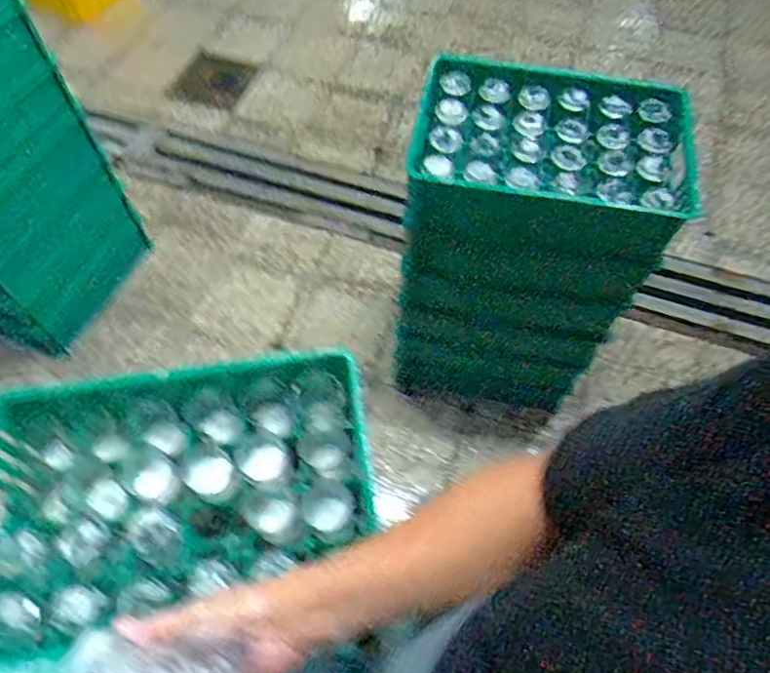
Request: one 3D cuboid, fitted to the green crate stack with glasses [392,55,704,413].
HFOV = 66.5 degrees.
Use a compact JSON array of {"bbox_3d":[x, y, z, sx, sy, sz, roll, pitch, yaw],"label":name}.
[{"bbox_3d":[0.294,-0.149,1.371,0.509,0.864,0.297,4,60,1],"label":"green crate stack with glasses"}]

